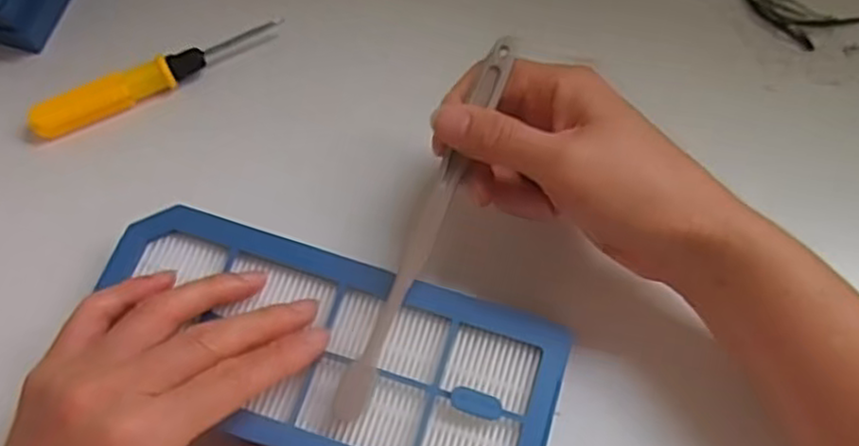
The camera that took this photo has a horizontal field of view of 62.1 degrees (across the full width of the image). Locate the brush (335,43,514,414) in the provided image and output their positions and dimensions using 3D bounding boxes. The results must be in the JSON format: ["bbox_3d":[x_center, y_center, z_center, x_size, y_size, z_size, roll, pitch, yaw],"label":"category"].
[{"bbox_3d":[-0.001,0.001,0.302,0.012,0.004,0.175,23,86,8],"label":"brush"}]

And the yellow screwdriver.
[{"bbox_3d":[-0.140,-0.075,0.373,0.131,0.016,0.019,-24,71,-10],"label":"yellow screwdriver"}]

